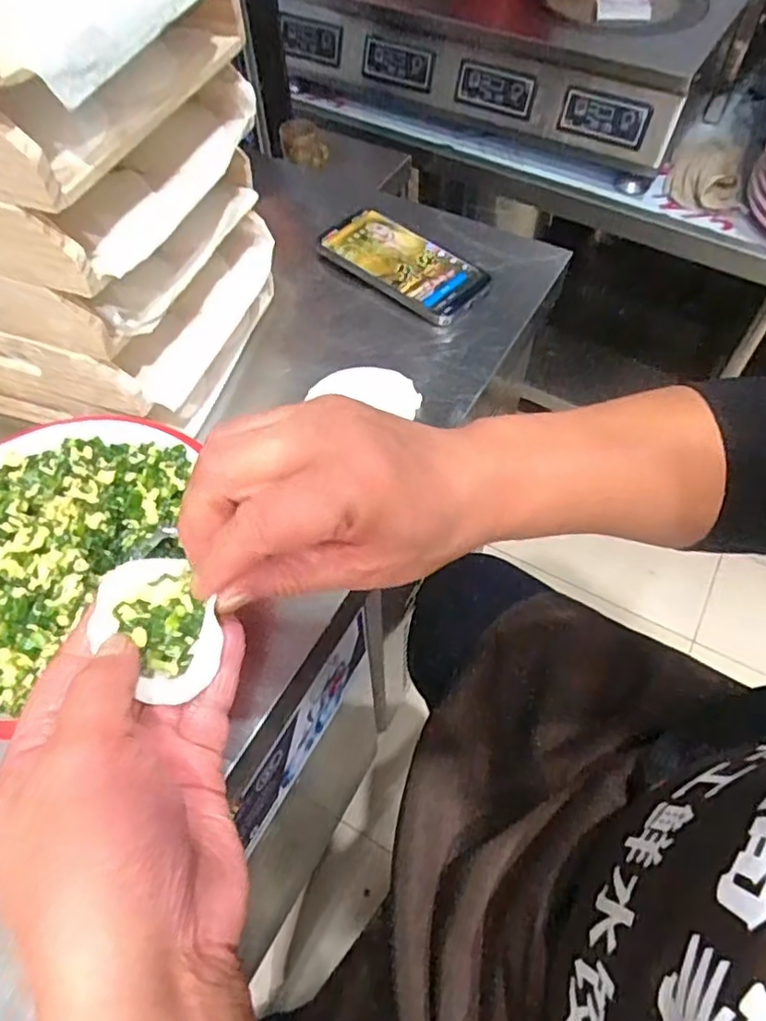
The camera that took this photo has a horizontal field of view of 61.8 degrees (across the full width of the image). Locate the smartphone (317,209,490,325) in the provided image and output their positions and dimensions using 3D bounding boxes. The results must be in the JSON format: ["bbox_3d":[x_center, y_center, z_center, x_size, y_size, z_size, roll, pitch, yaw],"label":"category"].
[{"bbox_3d":[0.018,-0.233,0.595,0.157,0.015,0.076,36,64,21],"label":"smartphone"}]

